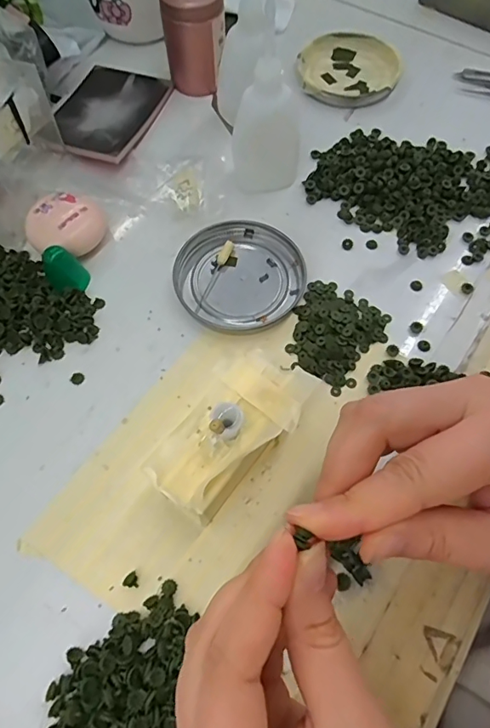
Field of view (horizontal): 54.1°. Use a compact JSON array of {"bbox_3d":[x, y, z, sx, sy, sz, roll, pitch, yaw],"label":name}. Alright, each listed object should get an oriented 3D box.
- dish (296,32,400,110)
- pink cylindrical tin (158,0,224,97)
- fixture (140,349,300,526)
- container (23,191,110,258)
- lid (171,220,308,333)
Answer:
[{"bbox_3d":[0.082,-0.236,0.382,0.079,0.010,0.075,0,65,0],"label":"dish"},{"bbox_3d":[-0.038,-0.244,0.355,0.043,0.061,0.041,0,65,0],"label":"pink cylindrical tin"},{"bbox_3d":[-0.006,0.035,0.236,0.047,0.044,0.084,31,69,14],"label":"fixture"},{"bbox_3d":[-0.114,-0.087,0.302,0.042,0.019,0.042,0,65,0],"label":"container"},{"bbox_3d":[-0.004,-0.056,0.299,0.078,0.010,0.074,0,65,0],"label":"lid"}]

